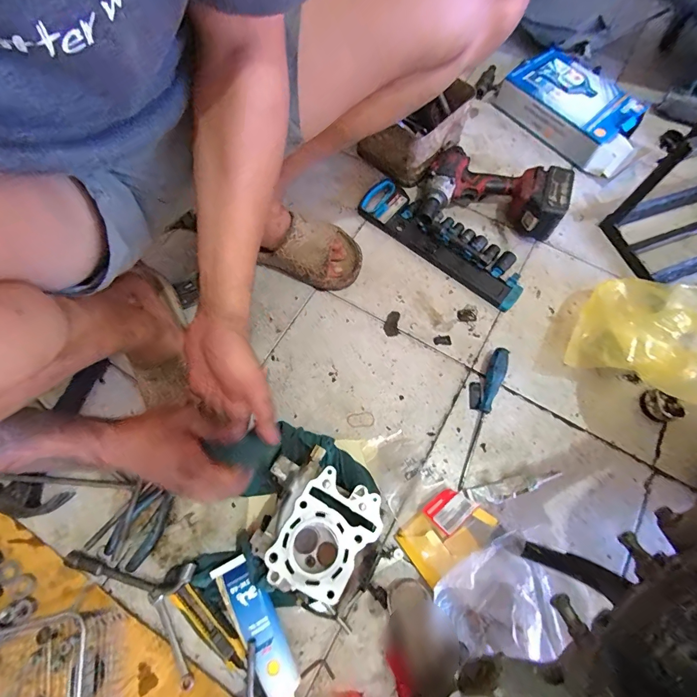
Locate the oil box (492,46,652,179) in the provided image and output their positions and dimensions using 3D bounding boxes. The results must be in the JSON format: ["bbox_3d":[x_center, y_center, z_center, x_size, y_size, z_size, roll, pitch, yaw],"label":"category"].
[{"bbox_3d":[0.453,-0.472,0.723,0.148,0.087,0.292,-37,75,-13],"label":"oil box"}]

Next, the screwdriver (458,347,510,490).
[{"bbox_3d":[0.204,0.101,0.540,0.030,0.027,0.218,23,71,7],"label":"screwdriver"}]

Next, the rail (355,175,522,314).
[{"bbox_3d":[0.168,-0.202,0.651,0.332,0.037,0.098,39,74,12],"label":"rail"}]

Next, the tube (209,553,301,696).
[{"bbox_3d":[-0.099,0.351,0.438,0.056,0.030,0.196,-31,74,-11],"label":"tube"}]

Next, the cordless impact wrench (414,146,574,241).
[{"bbox_3d":[0.256,-0.277,0.652,0.243,0.088,0.151,15,71,4],"label":"cordless impact wrench"}]

